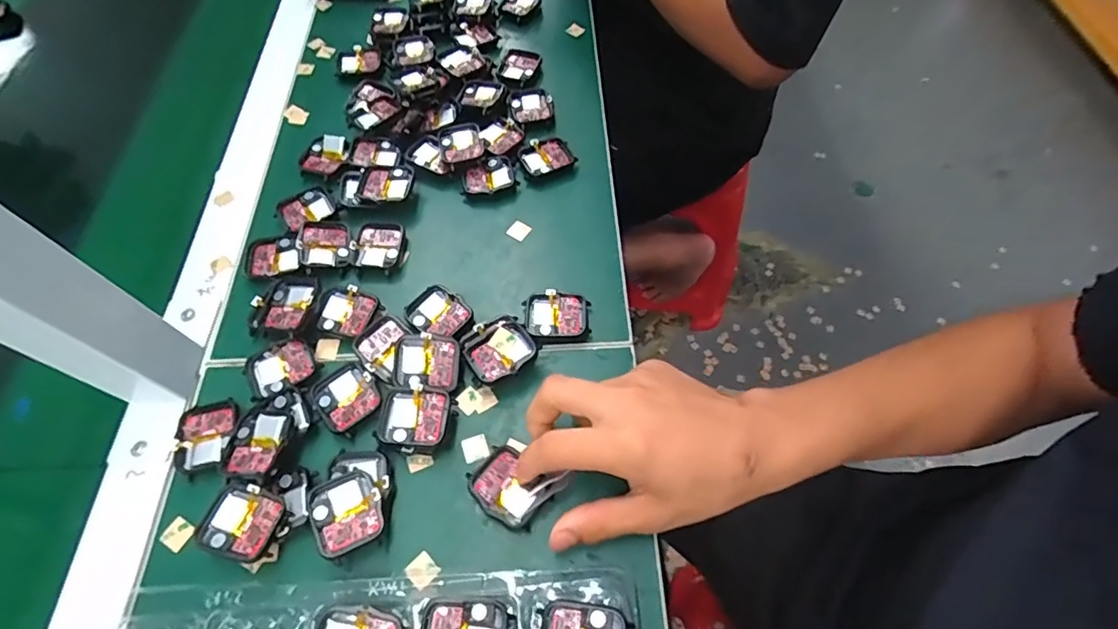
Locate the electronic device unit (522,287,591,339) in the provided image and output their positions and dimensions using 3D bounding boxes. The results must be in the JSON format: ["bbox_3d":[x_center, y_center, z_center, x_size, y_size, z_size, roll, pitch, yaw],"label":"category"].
[{"bbox_3d":[-0.002,0.001,0.378,0.046,0.009,0.037,0,61,1],"label":"electronic device unit"}]

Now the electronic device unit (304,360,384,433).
[{"bbox_3d":[-0.140,0.053,0.349,0.041,0.007,0.039,39,69,21],"label":"electronic device unit"}]

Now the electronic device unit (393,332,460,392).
[{"bbox_3d":[-0.088,0.032,0.350,0.042,0.015,0.035,4,61,4],"label":"electronic device unit"}]

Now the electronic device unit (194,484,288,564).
[{"bbox_3d":[-0.183,0.119,0.306,0.042,0.007,0.037,15,62,10],"label":"electronic device unit"}]

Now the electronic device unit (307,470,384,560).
[{"bbox_3d":[-0.122,0.114,0.308,0.038,0.009,0.045,-26,63,-13],"label":"electronic device unit"}]

